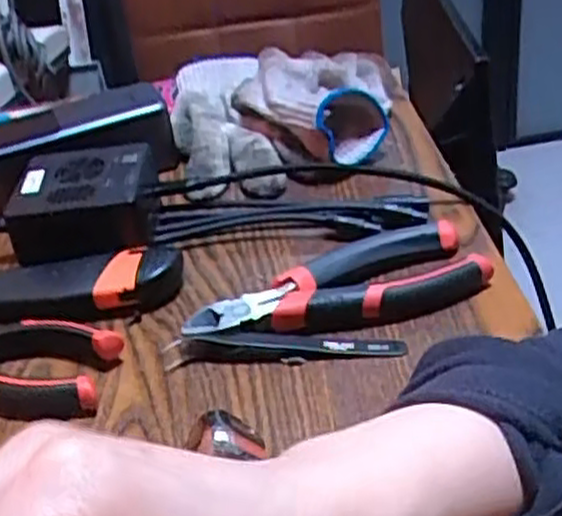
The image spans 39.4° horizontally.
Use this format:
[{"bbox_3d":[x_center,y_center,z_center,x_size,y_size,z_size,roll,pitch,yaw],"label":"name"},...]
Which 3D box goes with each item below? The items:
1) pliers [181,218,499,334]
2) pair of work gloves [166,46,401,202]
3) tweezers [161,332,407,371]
[{"bbox_3d":[0.029,0.018,0.406,0.151,0.022,0.048,-14,35,-11],"label":"pliers"},{"bbox_3d":[0.002,-0.102,0.567,0.167,0.075,0.173,-5,34,3],"label":"pair of work gloves"},{"bbox_3d":[0.001,0.044,0.388,0.116,0.014,0.012,-2,35,7],"label":"tweezers"}]

